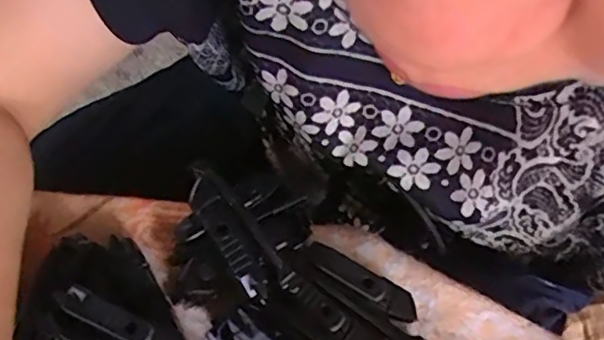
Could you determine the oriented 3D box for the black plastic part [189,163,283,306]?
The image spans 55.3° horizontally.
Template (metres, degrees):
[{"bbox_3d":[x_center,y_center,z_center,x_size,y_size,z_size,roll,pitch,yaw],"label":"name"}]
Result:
[{"bbox_3d":[-0.034,0.030,0.285,0.021,0.016,0.074,-33,73,-13],"label":"black plastic part"}]

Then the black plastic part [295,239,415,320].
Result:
[{"bbox_3d":[0.028,0.056,0.296,0.066,0.007,0.018,29,71,10],"label":"black plastic part"}]

